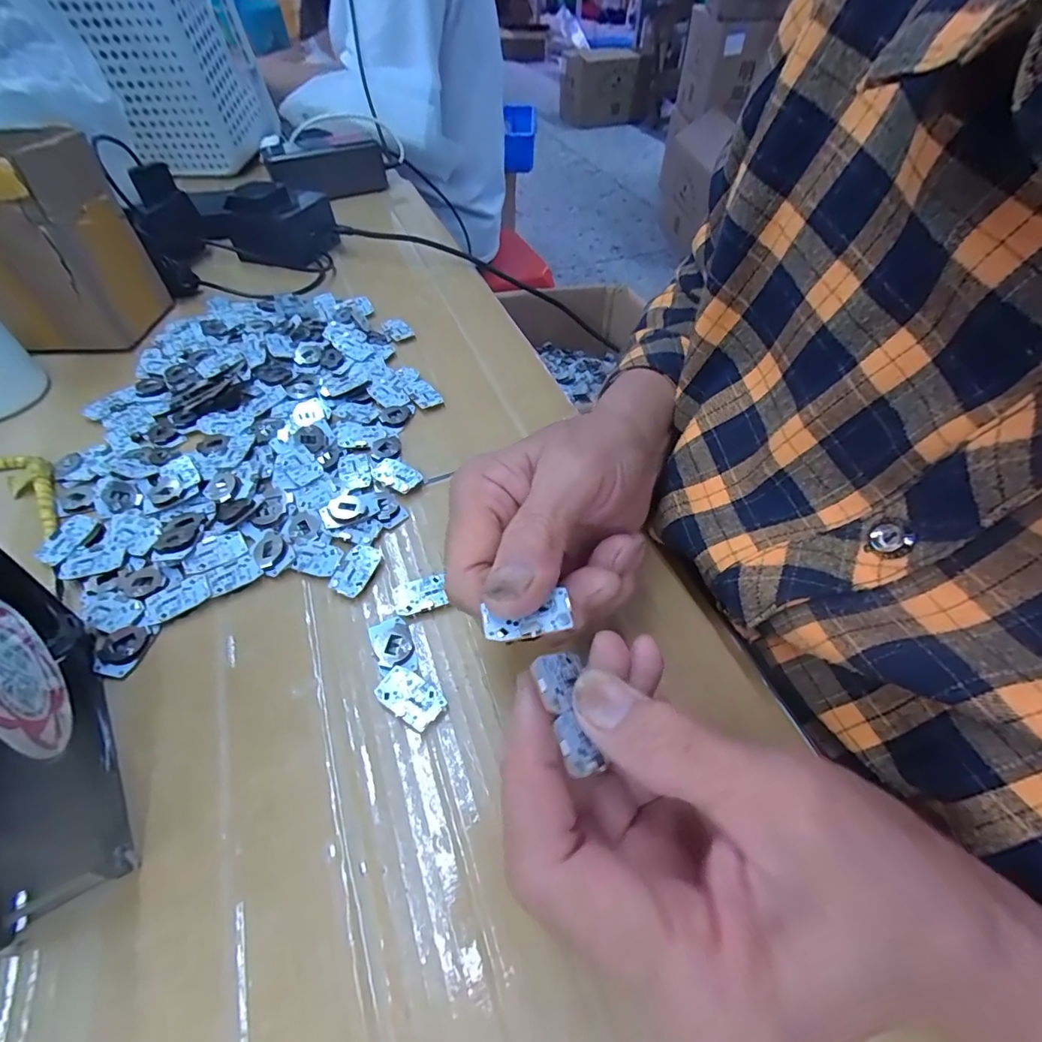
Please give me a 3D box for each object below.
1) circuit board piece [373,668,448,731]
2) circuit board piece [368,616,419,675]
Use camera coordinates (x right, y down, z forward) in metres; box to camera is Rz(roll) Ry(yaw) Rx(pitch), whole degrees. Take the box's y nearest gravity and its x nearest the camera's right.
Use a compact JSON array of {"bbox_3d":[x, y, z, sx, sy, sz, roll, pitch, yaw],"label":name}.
[{"bbox_3d":[-0.049,0.078,0.217,0.029,0.005,0.018,30,57,20],"label":"circuit board piece"},{"bbox_3d":[-0.060,0.058,0.231,0.017,0.005,0.028,-21,55,-18],"label":"circuit board piece"}]

